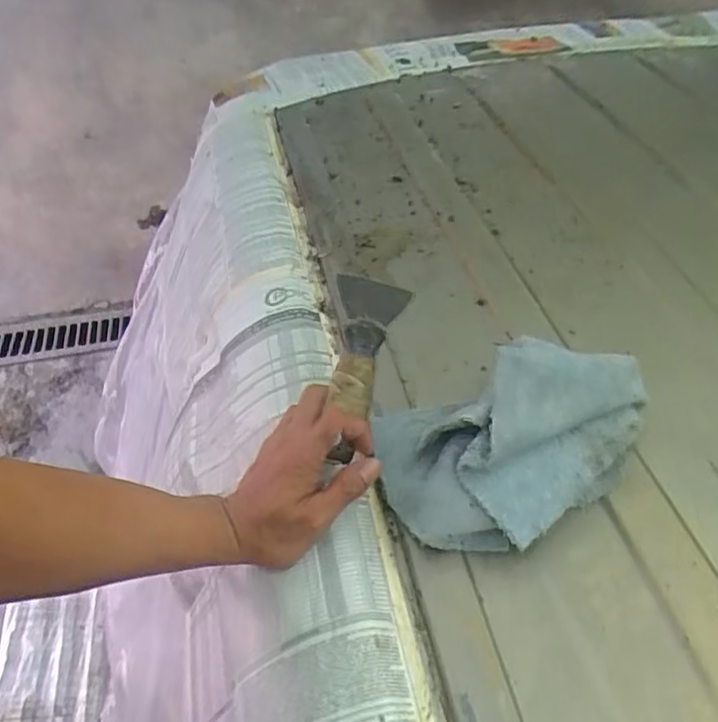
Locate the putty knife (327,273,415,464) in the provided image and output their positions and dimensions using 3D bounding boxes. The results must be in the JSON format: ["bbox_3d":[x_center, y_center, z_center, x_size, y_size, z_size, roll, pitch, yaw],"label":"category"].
[{"bbox_3d":[0.000,0.007,0.484,0.049,0.022,0.137,9,83,9],"label":"putty knife"}]

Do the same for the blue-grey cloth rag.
[{"bbox_3d":[0.120,0.049,0.475,0.202,0.073,0.149,-12,49,-11],"label":"blue-grey cloth rag"}]

